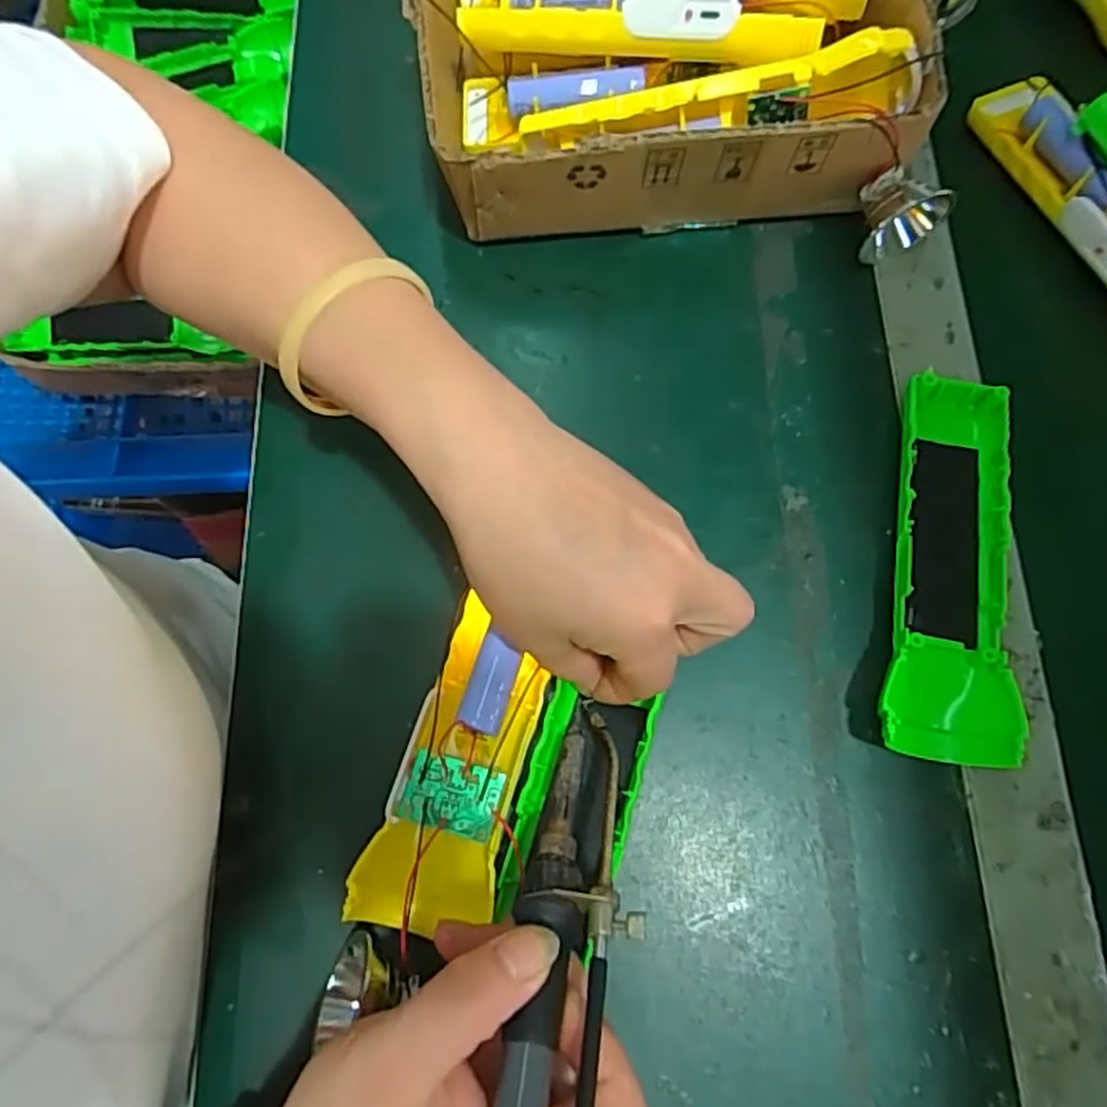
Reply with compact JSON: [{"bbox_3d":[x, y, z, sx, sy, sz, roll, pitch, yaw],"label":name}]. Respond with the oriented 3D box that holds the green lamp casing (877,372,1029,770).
[{"bbox_3d":[0.165,0.002,0.308,0.048,0.026,0.162,11,74,5],"label":"green lamp casing"}]

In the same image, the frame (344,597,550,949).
[{"bbox_3d":[-0.036,0.084,0.284,0.046,0.028,0.119,15,75,6],"label":"frame"}]

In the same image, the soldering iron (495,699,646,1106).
[{"bbox_3d":[0.003,0.135,0.217,0.033,0.022,0.208,9,42,4],"label":"soldering iron"}]

